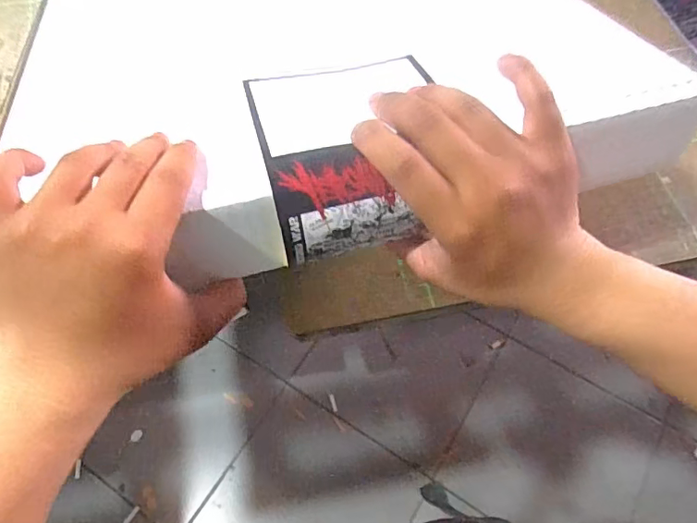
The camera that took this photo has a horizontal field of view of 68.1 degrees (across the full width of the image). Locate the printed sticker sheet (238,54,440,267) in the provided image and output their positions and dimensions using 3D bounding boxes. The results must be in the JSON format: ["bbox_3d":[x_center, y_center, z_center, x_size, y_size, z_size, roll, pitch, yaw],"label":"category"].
[{"bbox_3d":[0.003,-0.061,0.263,0.093,0.039,0.106,-13,62,-8],"label":"printed sticker sheet"}]

